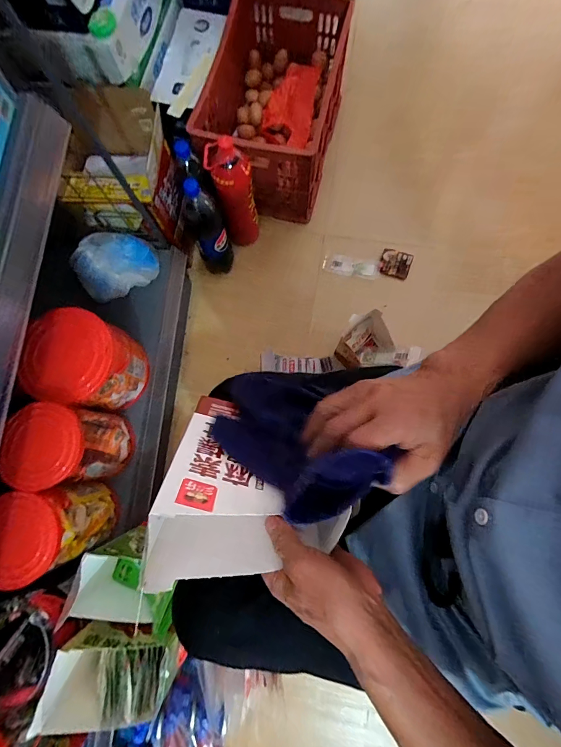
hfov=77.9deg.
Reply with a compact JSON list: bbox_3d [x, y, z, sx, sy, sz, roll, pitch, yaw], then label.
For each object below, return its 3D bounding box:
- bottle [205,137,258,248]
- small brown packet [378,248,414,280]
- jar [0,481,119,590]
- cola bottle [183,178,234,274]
[{"bbox_3d":[-0.111,-0.433,0.853,0.088,0.291,0.087,0,79,1],"label":"bottle"},{"bbox_3d":[0.311,-0.299,0.942,0.081,0.018,0.069,19,80,5],"label":"small brown packet"},{"bbox_3d":[-0.369,0.256,0.576,0.112,0.184,0.106,0,79,1],"label":"jar"},{"bbox_3d":[-0.164,-0.321,0.826,0.074,0.294,0.072,-17,79,-2],"label":"cola bottle"}]

